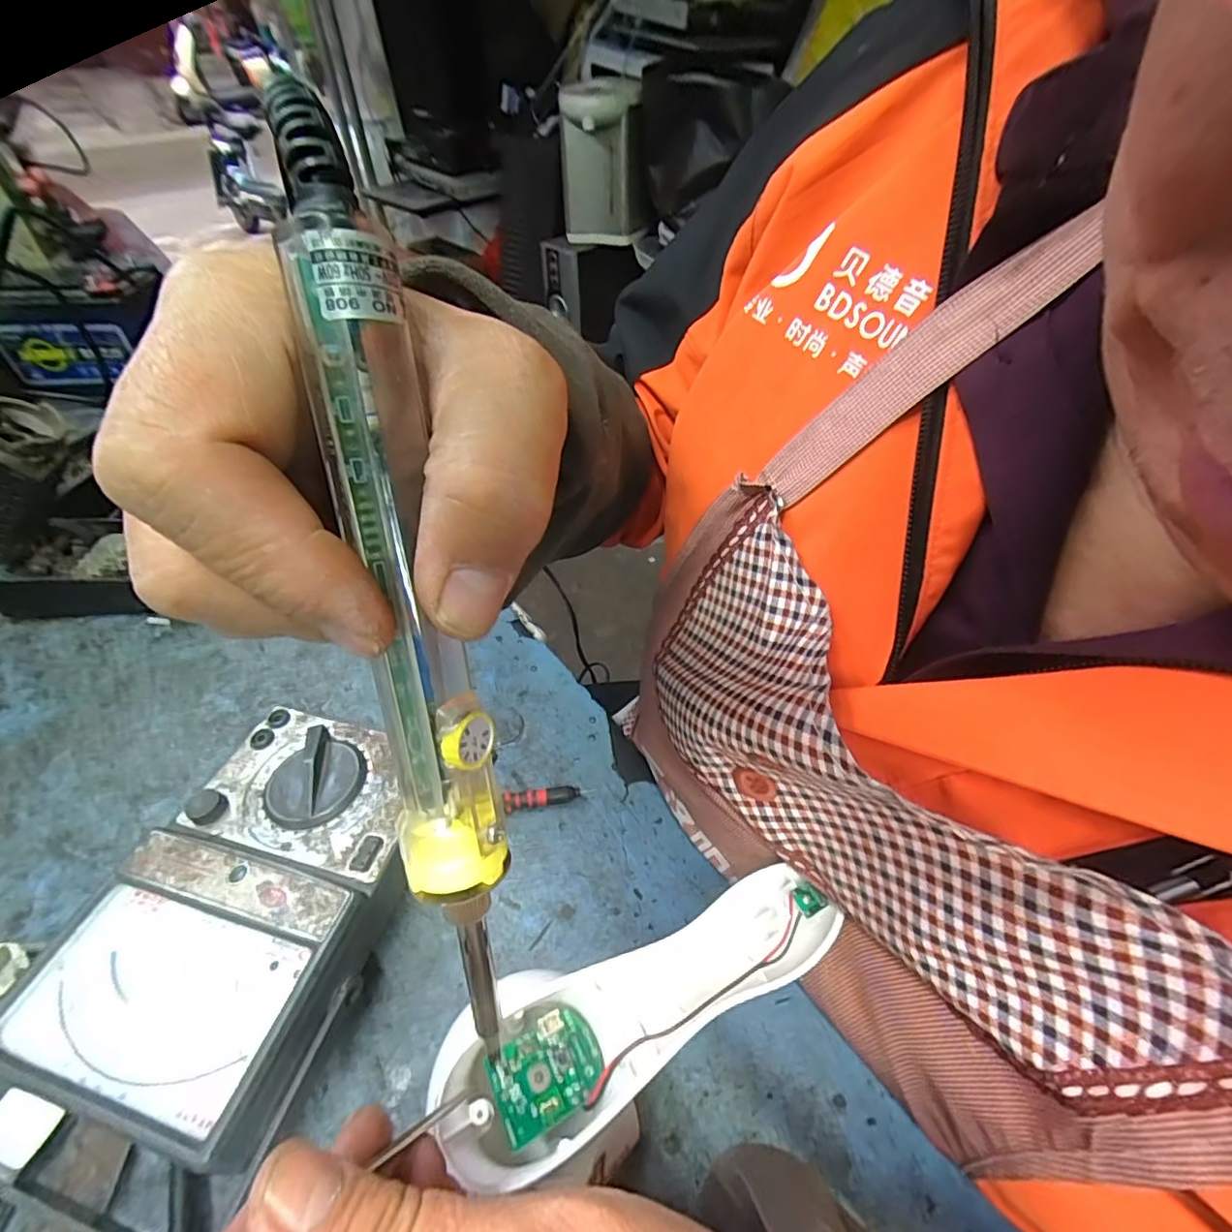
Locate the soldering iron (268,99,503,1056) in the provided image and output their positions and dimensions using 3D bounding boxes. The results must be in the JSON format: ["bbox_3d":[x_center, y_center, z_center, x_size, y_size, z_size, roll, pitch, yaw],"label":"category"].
[{"bbox_3d":[-0.044,0.005,0.123,0.021,0.199,0.020,-9,16,-9],"label":"soldering iron"}]

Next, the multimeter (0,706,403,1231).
[{"bbox_3d":[-0.162,0.138,0.249,0.117,0.058,0.184,13,49,10],"label":"multimeter"}]

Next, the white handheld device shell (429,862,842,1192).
[{"bbox_3d":[0.012,0.146,0.211,0.157,0.039,0.052,-17,50,-16],"label":"white handheld device shell"}]

